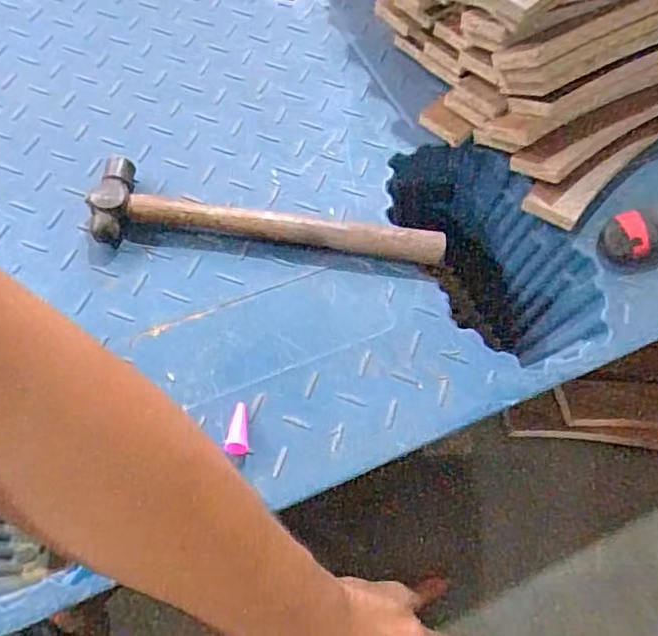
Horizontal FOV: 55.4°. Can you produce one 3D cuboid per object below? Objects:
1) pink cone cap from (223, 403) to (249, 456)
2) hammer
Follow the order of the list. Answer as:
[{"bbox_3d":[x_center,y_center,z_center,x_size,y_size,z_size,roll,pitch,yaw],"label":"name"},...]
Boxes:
[{"bbox_3d":[-0.061,0.076,0.423,0.014,0.017,0.037,2,62,-2],"label":"pink cone cap"},{"bbox_3d":[-0.048,-0.073,0.503,0.277,0.027,0.067,9,62,2],"label":"hammer"}]

